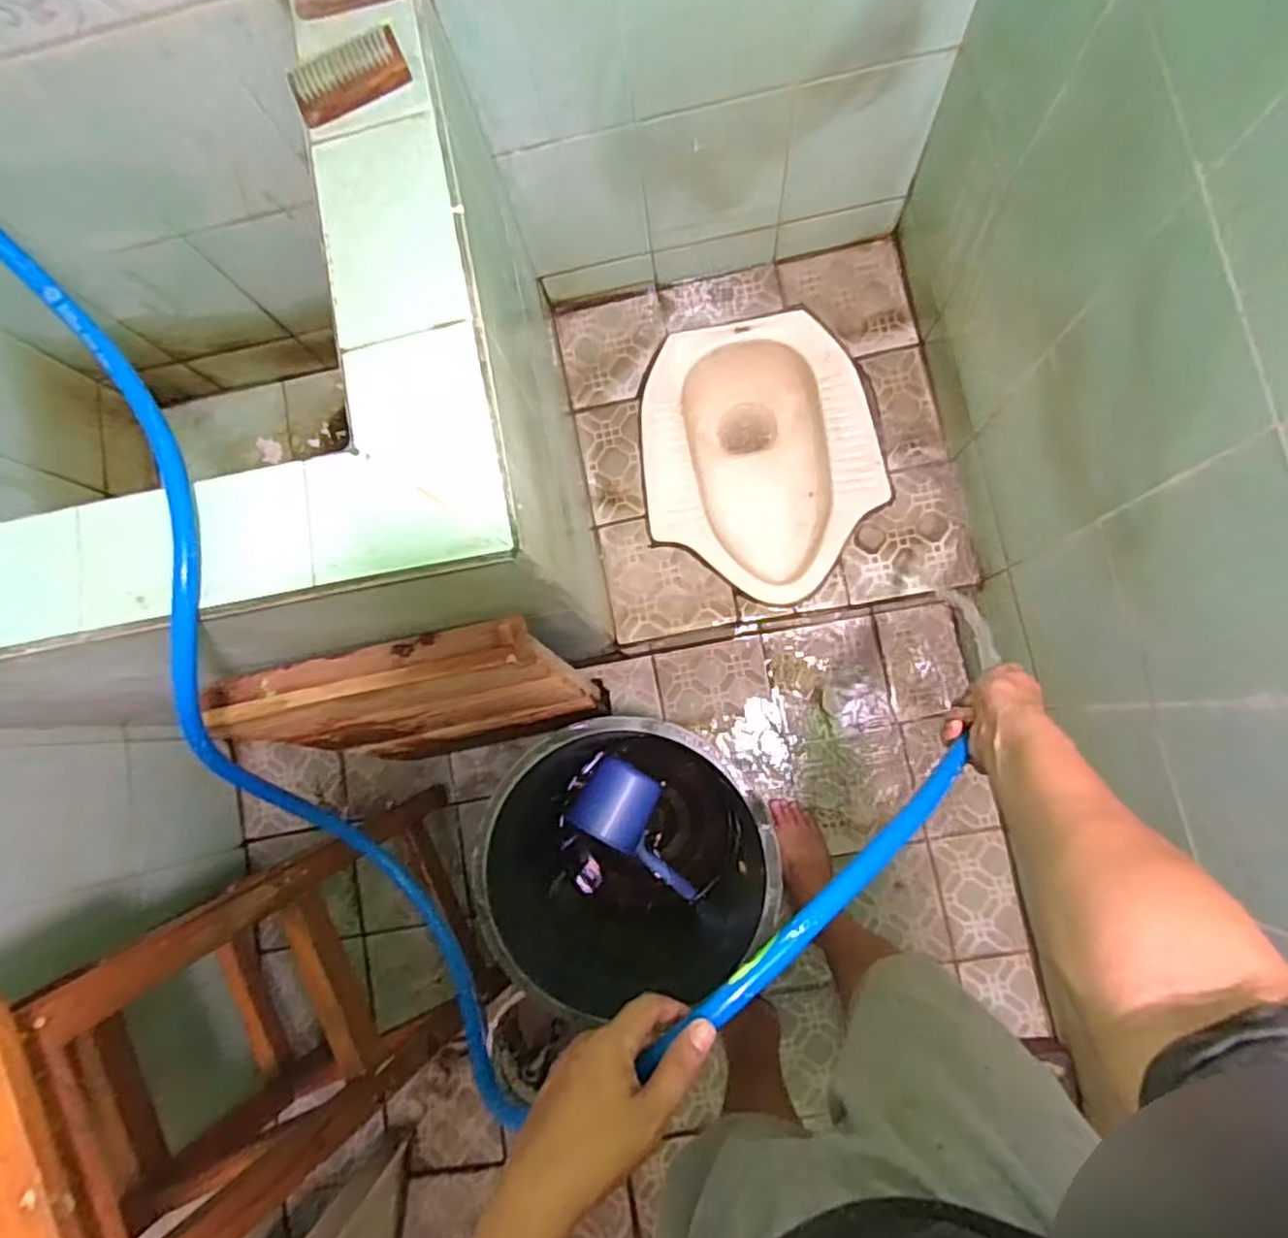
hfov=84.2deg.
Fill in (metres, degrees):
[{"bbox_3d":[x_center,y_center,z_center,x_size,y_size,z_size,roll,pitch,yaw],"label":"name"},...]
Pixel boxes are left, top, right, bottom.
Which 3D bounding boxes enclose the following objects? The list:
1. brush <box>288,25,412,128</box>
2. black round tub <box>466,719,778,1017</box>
[{"bbox_3d":[-0.258,-0.475,0.621,0.100,0.034,0.039,-24,81,2],"label":"brush"},{"bbox_3d":[-0.028,0.357,1.069,0.371,0.371,0.407,-1,82,6],"label":"black round tub"}]

